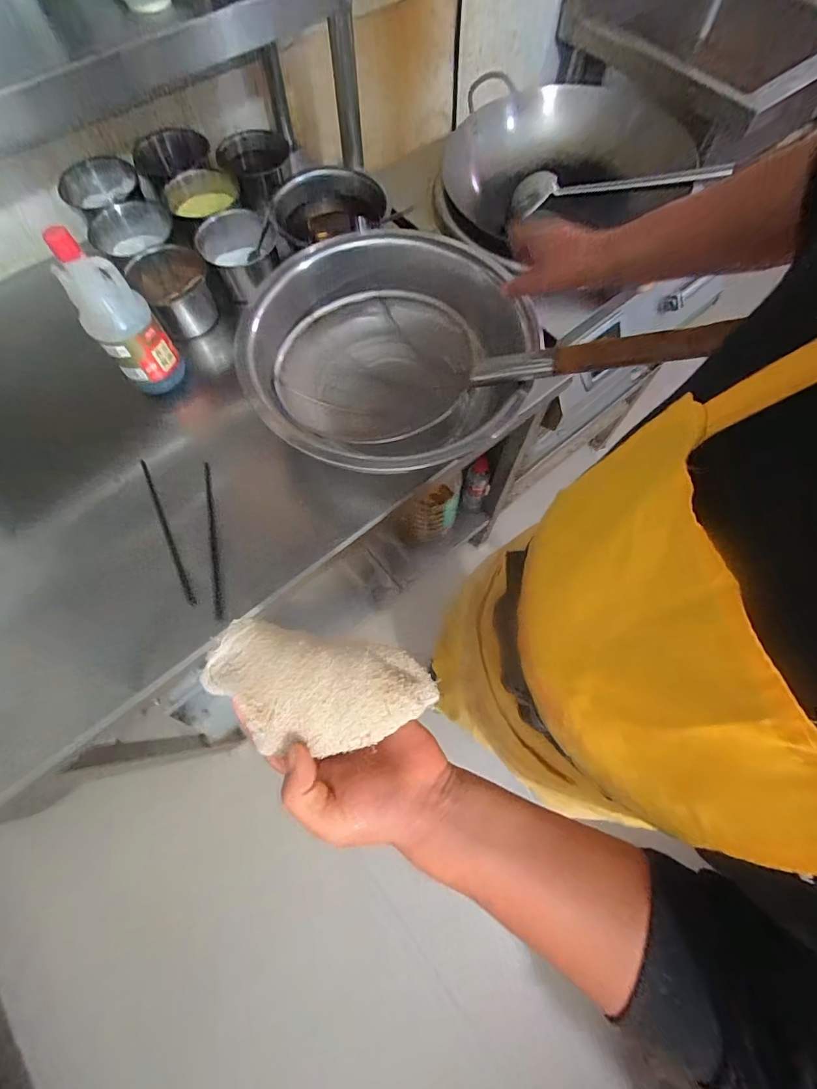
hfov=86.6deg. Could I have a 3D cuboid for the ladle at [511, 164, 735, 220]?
[{"bbox_3d":[0.361,-0.645,0.770,0.350,0.040,0.087,10,69,21],"label":"ladle"}]

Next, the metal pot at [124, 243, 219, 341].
[{"bbox_3d":[-0.371,-0.402,0.698,0.103,0.085,0.110,0,69,0],"label":"metal pot"}]

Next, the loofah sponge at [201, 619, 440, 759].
[{"bbox_3d":[-0.063,0.099,0.297,0.154,0.029,0.073,8,69,4],"label":"loofah sponge"}]

